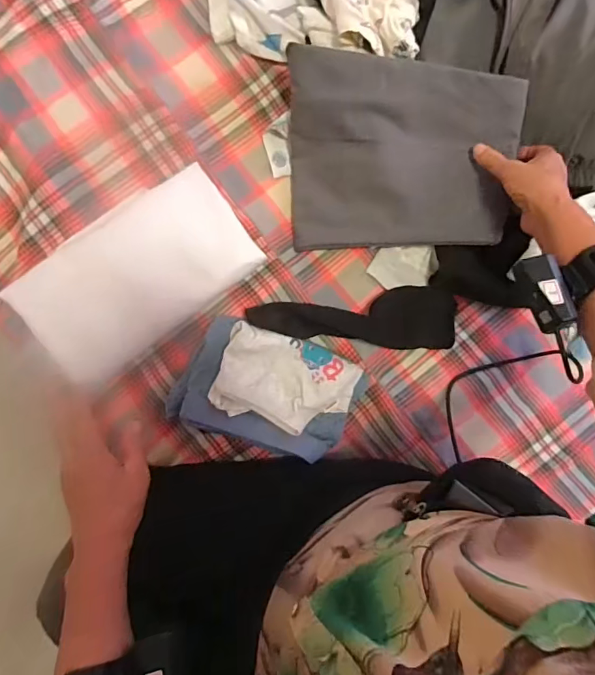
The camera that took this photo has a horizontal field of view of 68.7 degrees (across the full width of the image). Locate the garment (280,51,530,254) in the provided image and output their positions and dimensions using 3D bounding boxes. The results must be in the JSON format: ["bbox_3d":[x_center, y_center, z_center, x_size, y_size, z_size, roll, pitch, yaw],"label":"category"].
[{"bbox_3d":[0.122,-0.214,0.507,0.257,0.036,0.208,0,104,3],"label":"garment"}]

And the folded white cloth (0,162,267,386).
[{"bbox_3d":[-0.184,-0.074,0.510,0.263,0.029,0.140,-39,91,-7],"label":"folded white cloth"}]

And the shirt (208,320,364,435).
[{"bbox_3d":[-0.014,0.054,0.518,0.157,0.019,0.102,20,90,-8],"label":"shirt"}]

